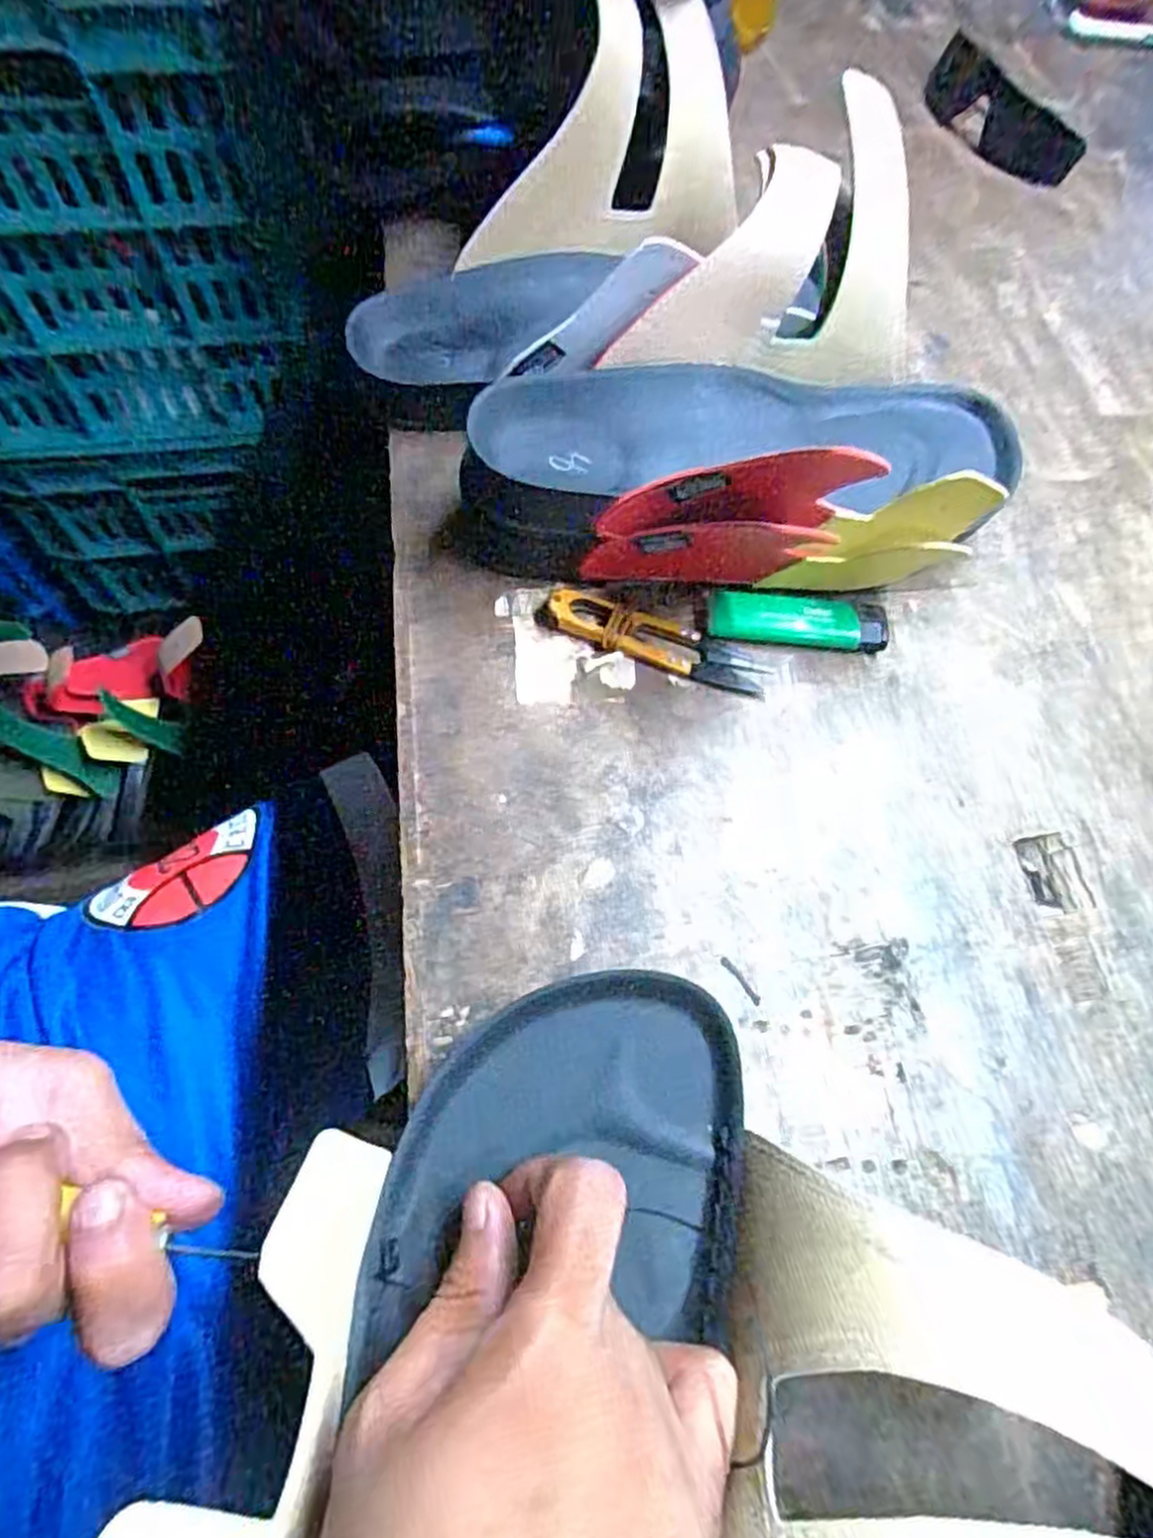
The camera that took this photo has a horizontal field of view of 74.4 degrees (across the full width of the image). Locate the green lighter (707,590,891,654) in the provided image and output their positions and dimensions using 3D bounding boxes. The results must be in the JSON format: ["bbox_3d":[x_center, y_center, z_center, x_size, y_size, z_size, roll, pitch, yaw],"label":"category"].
[{"bbox_3d":[0.100,-0.067,0.344,0.079,0.011,0.023,6,64,0],"label":"green lighter"}]

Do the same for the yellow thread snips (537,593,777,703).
[{"bbox_3d":[0.034,-0.058,0.336,0.103,0.012,0.023,17,65,5],"label":"yellow thread snips"}]

